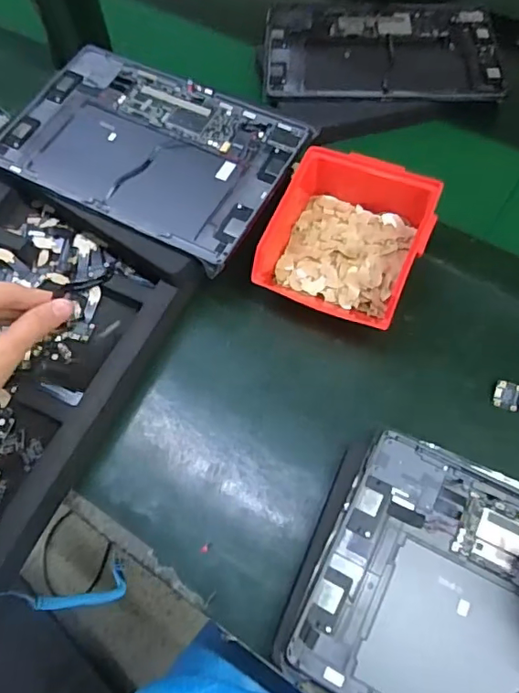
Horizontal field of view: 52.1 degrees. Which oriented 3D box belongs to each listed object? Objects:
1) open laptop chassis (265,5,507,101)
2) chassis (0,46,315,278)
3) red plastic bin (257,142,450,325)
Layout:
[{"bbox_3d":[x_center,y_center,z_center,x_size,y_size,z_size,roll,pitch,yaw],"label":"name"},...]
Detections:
[{"bbox_3d":[0.139,-0.343,0.612,0.259,0.012,0.185,2,62,3],"label":"open laptop chassis"},{"bbox_3d":[-0.103,-0.190,0.497,0.263,0.010,0.176,28,71,13],"label":"chassis"},{"bbox_3d":[0.078,-0.095,0.469,0.127,0.071,0.146,21,65,13],"label":"red plastic bin"}]

